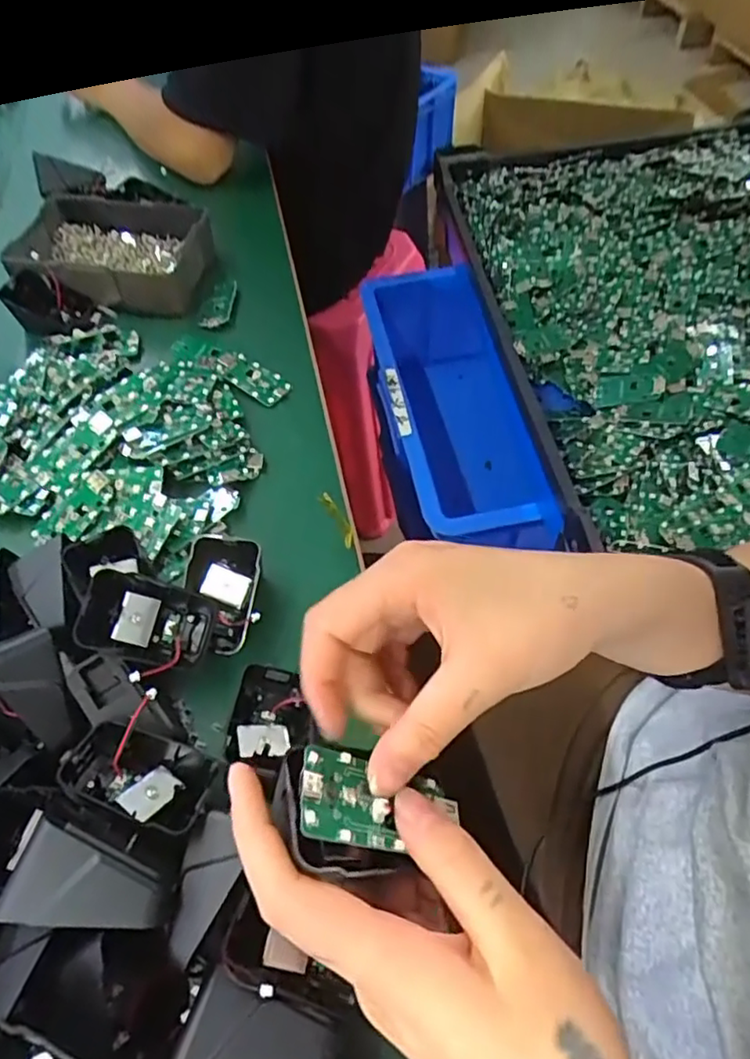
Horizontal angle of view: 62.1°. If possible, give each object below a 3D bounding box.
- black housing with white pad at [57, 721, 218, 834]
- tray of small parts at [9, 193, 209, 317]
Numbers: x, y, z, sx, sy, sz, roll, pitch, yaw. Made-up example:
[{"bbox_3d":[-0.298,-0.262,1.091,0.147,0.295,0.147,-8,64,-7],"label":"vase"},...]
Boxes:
[{"bbox_3d":[-0.117,0.122,0.310,0.069,0.029,0.039,12,57,11],"label":"black housing with white pad"},{"bbox_3d":[-0.239,-0.262,0.577,0.170,0.050,0.134,0,58,2],"label":"tray of small parts"}]

